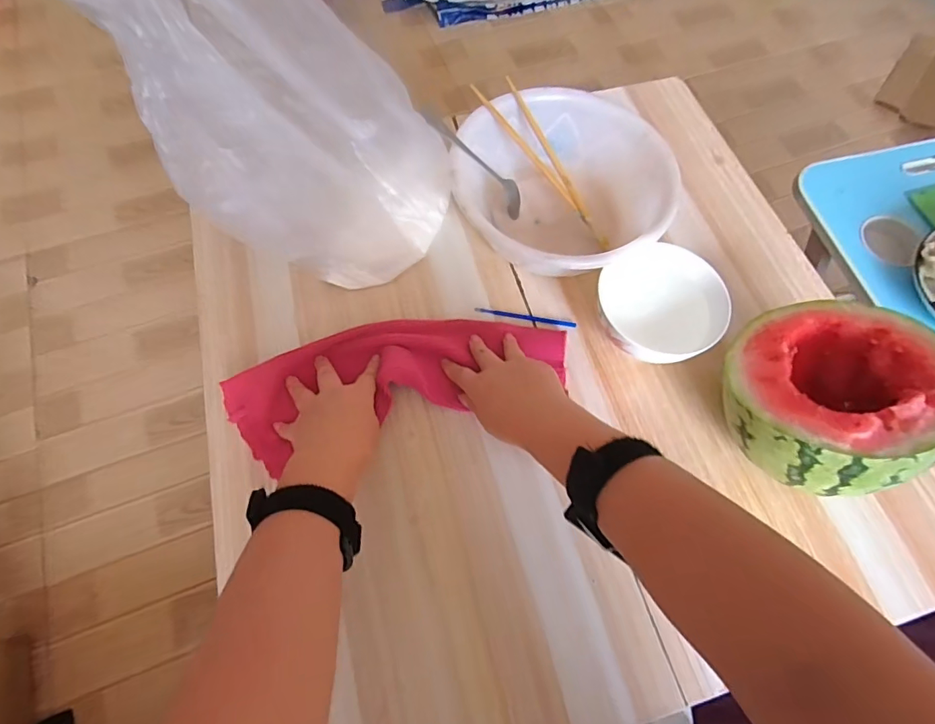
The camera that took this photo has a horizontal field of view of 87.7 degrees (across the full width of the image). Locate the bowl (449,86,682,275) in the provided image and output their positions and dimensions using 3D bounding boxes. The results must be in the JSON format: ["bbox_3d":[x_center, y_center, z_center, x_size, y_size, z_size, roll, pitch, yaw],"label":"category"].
[{"bbox_3d":[0.109,-0.198,0.555,0.213,0.075,0.240,-19,69,-10],"label":"bowl"}]

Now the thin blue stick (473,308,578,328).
[{"bbox_3d":[0.064,-0.049,0.535,0.110,0.007,0.009,11,67,2],"label":"thin blue stick"}]

